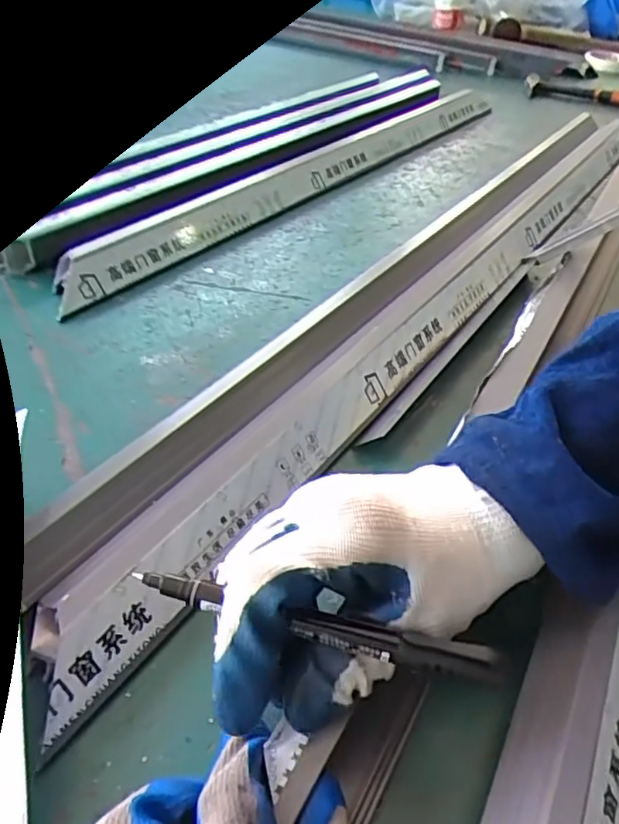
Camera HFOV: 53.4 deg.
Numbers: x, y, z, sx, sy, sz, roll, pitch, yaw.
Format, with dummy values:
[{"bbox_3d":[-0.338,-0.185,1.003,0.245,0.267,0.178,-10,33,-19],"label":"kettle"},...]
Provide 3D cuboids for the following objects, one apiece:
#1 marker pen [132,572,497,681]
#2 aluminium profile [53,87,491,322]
[{"bbox_3d":[0.001,0.072,0.213,0.127,0.009,0.009,12,43,7],"label":"marker pen"},{"bbox_3d":[0.042,-0.294,0.698,0.050,0.028,0.766,28,47,22],"label":"aluminium profile"}]

